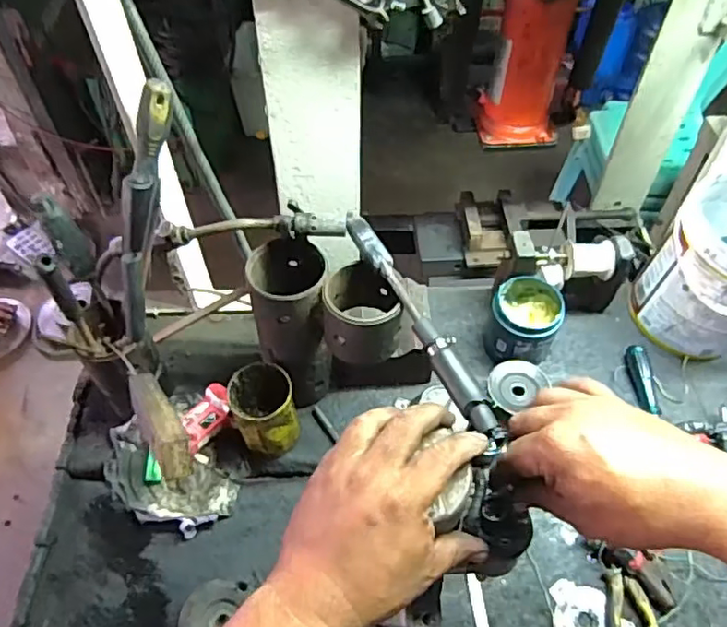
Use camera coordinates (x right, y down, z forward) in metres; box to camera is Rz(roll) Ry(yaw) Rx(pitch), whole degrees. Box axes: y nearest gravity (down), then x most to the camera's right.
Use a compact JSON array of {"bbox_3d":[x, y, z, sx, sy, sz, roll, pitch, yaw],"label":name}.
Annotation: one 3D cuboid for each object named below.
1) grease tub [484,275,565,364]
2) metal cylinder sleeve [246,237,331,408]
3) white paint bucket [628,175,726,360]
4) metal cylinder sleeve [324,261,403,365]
[{"bbox_3d":[0.217,0.010,0.808,0.090,0.090,0.098,0,52,0],"label":"grease tub"},{"bbox_3d":[-0.083,0.018,0.723,0.089,0.205,0.102,-11,53,-9],"label":"metal cylinder sleeve"},{"bbox_3d":[0.496,-0.058,0.807,0.174,0.192,0.174,36,60,24],"label":"white paint bucket"},{"bbox_3d":[-0.001,-0.005,0.657,0.083,0.079,0.091,1,52,1],"label":"metal cylinder sleeve"}]

